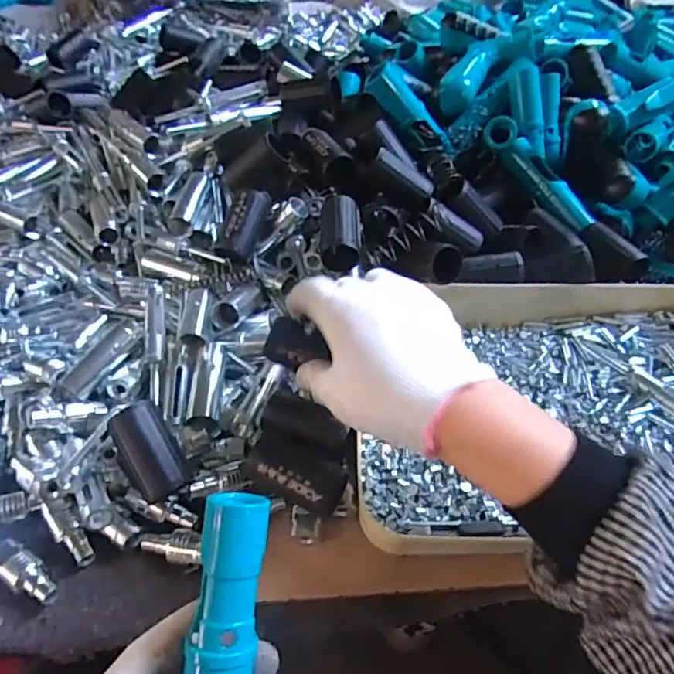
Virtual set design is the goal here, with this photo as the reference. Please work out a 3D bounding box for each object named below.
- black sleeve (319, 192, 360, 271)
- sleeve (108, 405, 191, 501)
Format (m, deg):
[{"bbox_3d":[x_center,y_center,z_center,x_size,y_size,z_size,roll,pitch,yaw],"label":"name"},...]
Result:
[{"bbox_3d":[0.002,-0.088,0.469,0.032,0.039,0.061,1,48,-2],"label":"black sleeve"},{"bbox_3d":[-0.122,0.074,0.354,0.033,0.030,0.062,-26,82,-11],"label":"sleeve"}]

